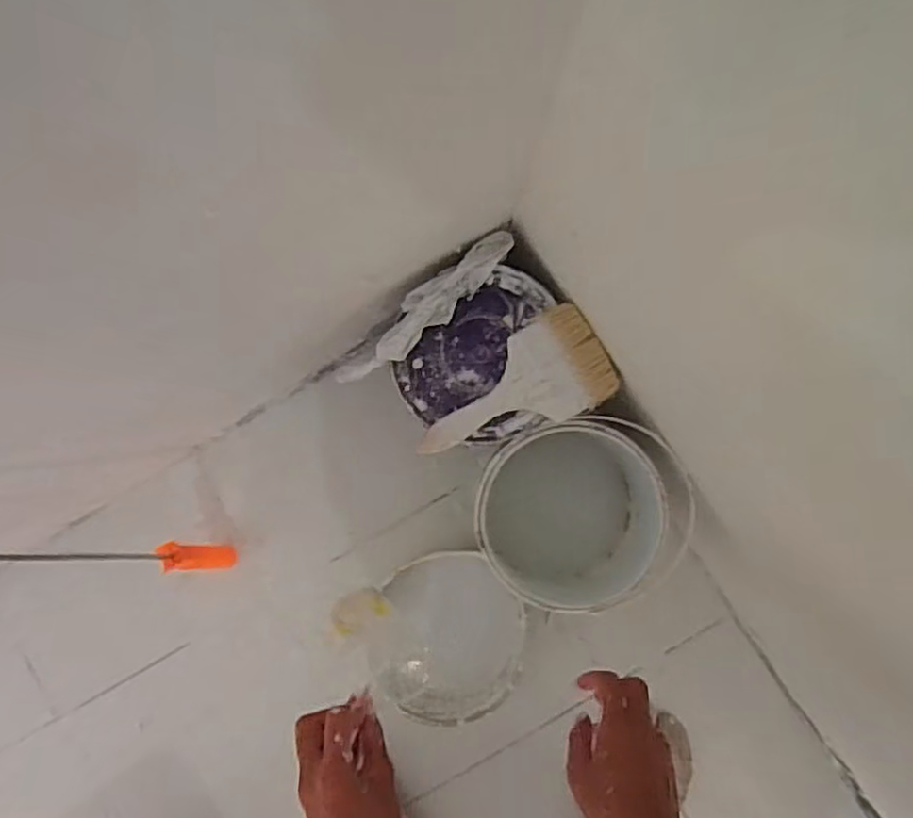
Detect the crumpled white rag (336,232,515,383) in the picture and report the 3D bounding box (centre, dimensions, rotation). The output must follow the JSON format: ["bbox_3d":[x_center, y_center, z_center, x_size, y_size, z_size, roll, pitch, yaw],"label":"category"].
[{"bbox_3d":[-0.031,-0.096,0.663,0.214,0.029,0.043,-39,89,-1],"label":"crumpled white rag"}]

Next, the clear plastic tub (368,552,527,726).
[{"bbox_3d":[-0.007,0.269,0.801,0.168,0.072,0.182,0,88,0],"label":"clear plastic tub"}]

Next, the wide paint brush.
[{"bbox_3d":[0.058,-0.010,0.656,0.193,0.022,0.097,-36,88,-1],"label":"wide paint brush"}]

